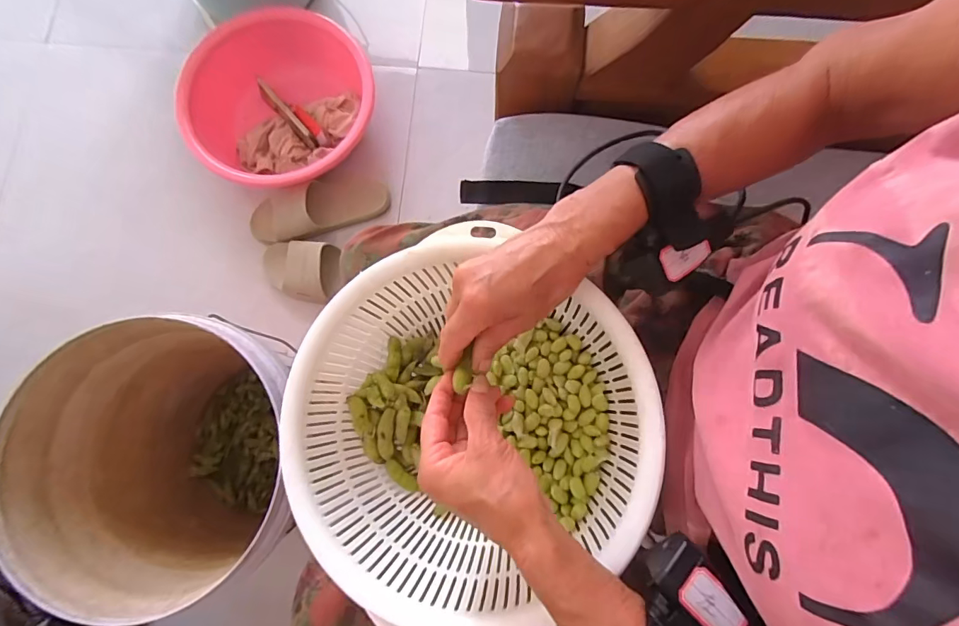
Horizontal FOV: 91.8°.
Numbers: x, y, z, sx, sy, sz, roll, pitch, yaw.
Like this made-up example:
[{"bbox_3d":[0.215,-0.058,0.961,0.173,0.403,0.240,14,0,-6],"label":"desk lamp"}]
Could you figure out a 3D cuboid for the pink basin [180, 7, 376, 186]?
[{"bbox_3d":[-0.361,-0.373,0.863,0.284,0.173,0.304,0,79,1],"label":"pink basin"}]

